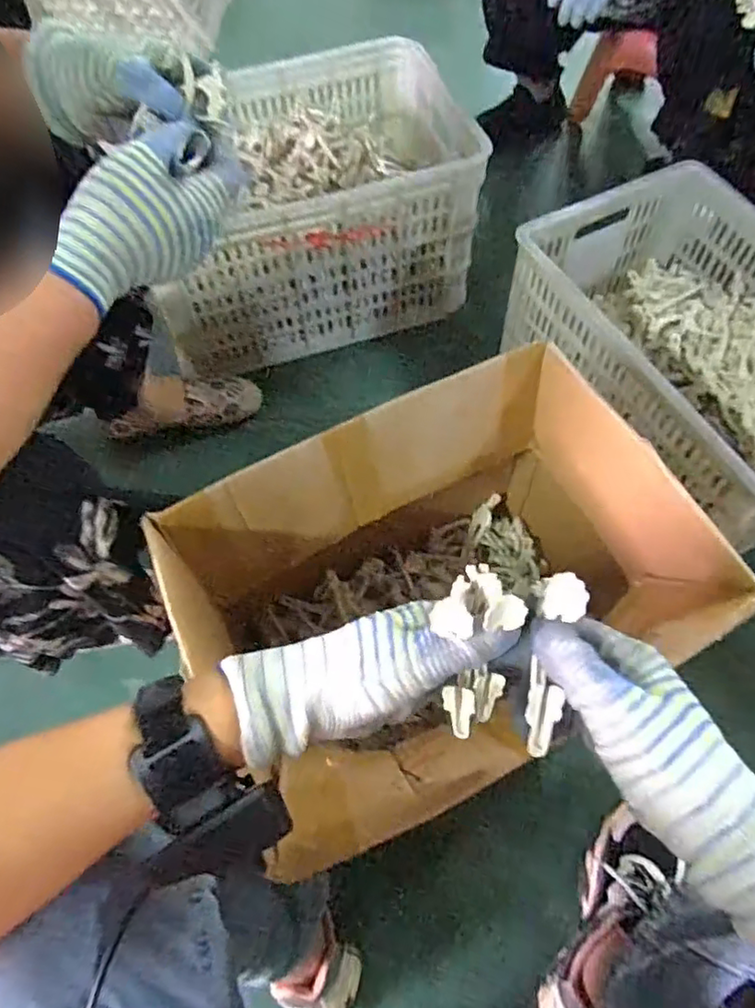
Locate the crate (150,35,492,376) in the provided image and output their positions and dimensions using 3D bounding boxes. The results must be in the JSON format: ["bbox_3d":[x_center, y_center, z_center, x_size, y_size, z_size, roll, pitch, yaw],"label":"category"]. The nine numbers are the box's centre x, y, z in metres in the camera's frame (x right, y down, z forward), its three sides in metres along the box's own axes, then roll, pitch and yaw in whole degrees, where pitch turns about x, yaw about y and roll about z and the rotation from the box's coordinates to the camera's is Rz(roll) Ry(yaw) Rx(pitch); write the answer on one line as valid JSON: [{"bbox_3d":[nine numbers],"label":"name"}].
[{"bbox_3d":[-0.125,-0.484,1.011,0.511,0.271,0.366,-21,63,-7],"label":"crate"}]

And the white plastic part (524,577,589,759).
[{"bbox_3d":[0.088,0.079,0.305,0.020,0.022,0.092,10,100,9],"label":"white plastic part"}]

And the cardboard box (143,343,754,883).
[{"bbox_3d":[0.061,0.102,0.598,0.383,0.317,0.303,-30,65,-11],"label":"cardboard box"}]

